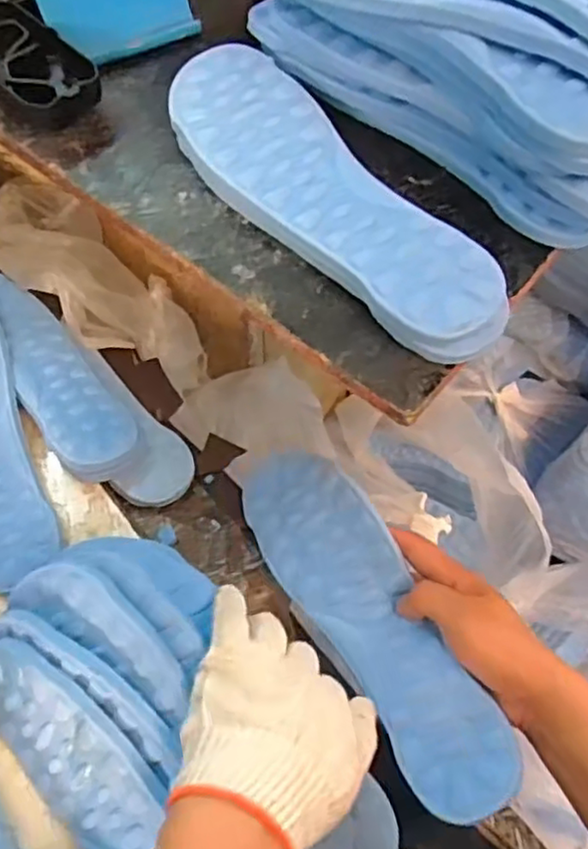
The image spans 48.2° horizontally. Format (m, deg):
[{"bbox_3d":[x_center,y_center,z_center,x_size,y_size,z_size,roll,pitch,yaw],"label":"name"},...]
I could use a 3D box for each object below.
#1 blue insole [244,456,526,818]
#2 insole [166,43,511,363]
[{"bbox_3d":[0.049,0.116,0.415,0.077,0.012,0.243,-40,61,3],"label":"blue insole"},{"bbox_3d":[0.015,-0.131,0.371,0.079,0.025,0.252,-35,67,-20],"label":"insole"}]

